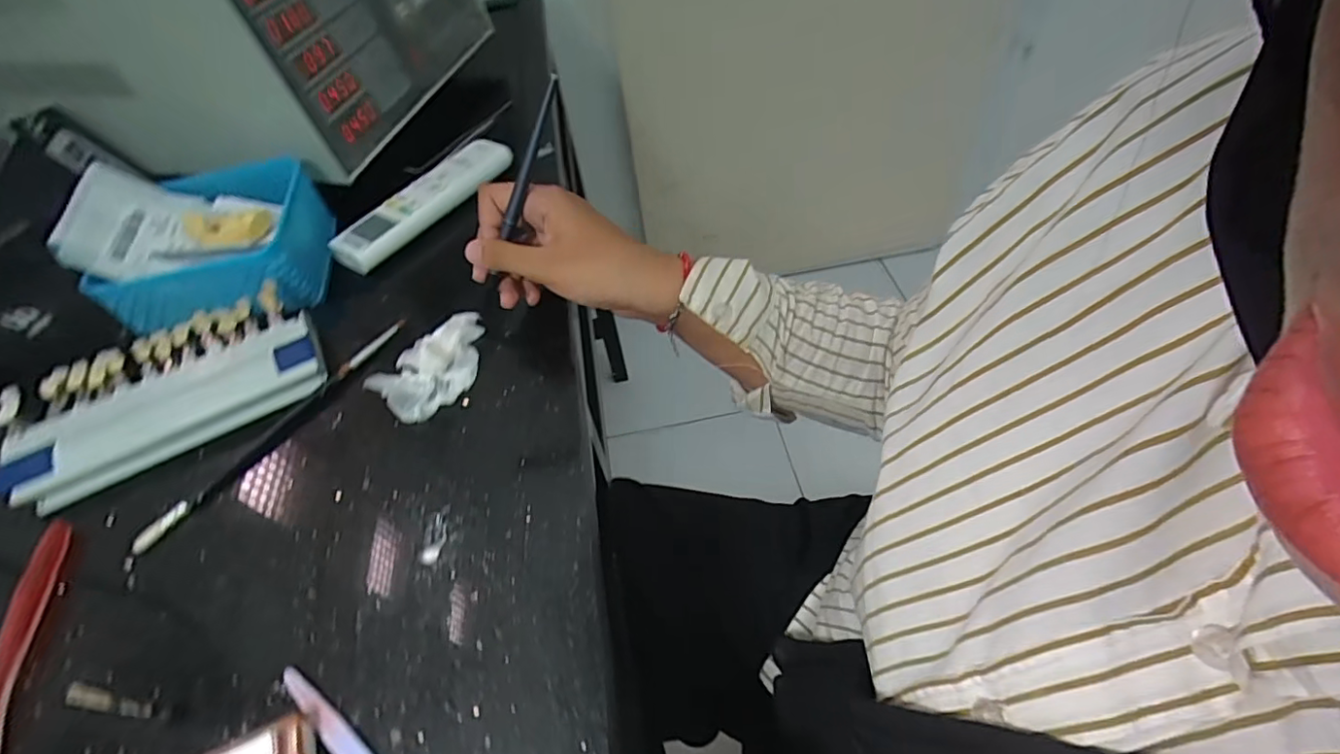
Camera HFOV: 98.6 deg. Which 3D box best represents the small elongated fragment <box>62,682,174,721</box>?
[{"bbox_3d":[-0.218,0.134,0.234,0.008,0.056,0.007,5,55,11],"label":"small elongated fragment"}]

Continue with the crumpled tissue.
[{"bbox_3d":[-0.145,-0.008,0.359,0.055,0.014,0.075,35,65,28],"label":"crumpled tissue"}]

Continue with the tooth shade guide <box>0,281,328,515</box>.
[{"bbox_3d":[-0.313,0.005,0.360,0.169,0.023,0.097,-32,56,-15],"label":"tooth shade guide"}]

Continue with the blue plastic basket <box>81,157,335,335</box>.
[{"bbox_3d":[-0.339,-0.103,0.445,0.125,0.057,0.143,-14,51,-5],"label":"blue plastic basket"}]

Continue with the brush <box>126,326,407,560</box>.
[{"bbox_3d":[-0.233,0.026,0.348,0.009,0.014,0.181,25,61,24],"label":"brush"}]

